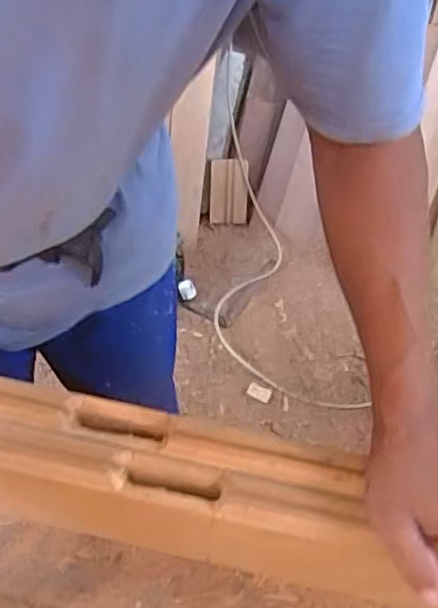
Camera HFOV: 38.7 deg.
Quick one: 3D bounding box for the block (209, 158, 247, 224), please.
[{"bbox_3d":[0.026,-0.323,1.799,0.107,0.183,0.015,1,1,2],"label":"block"}]

